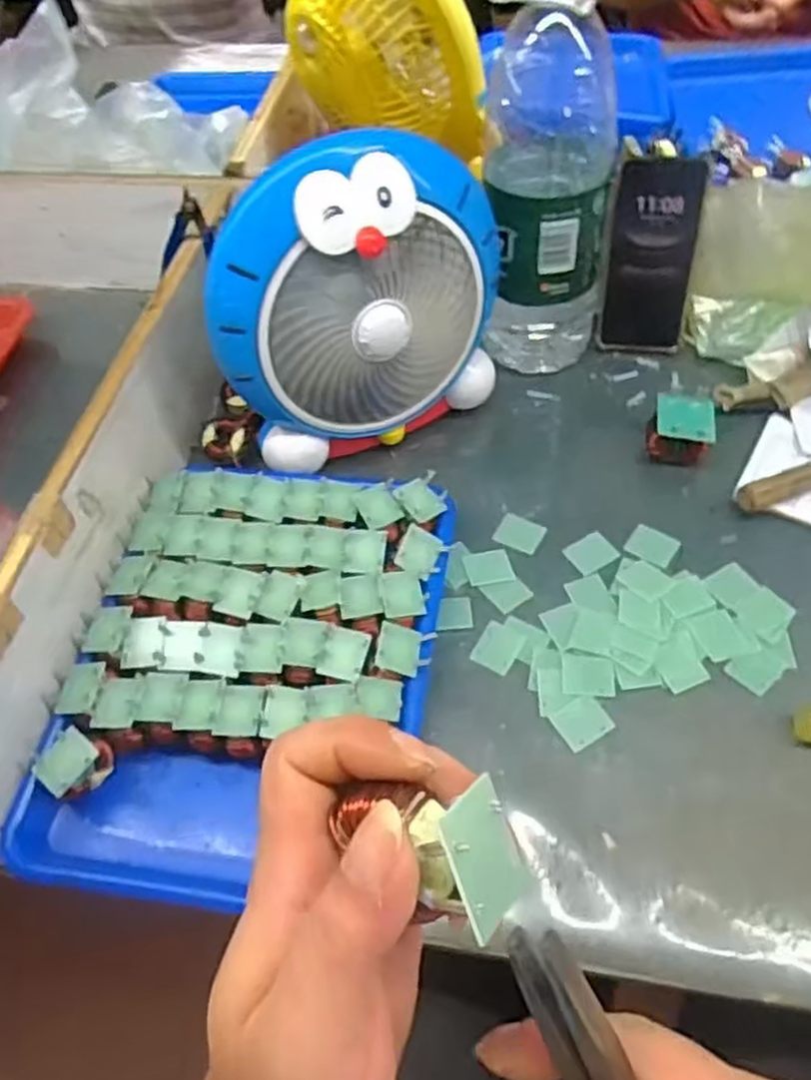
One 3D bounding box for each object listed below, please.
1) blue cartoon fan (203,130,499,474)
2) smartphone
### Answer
[{"bbox_3d":[-0.031,-0.170,0.609,0.231,0.244,0.073,-24,55,-13],"label":"blue cartoon fan"},{"bbox_3d":[0.223,-0.253,0.708,0.076,0.166,0.011,5,32,9],"label":"smartphone"}]

